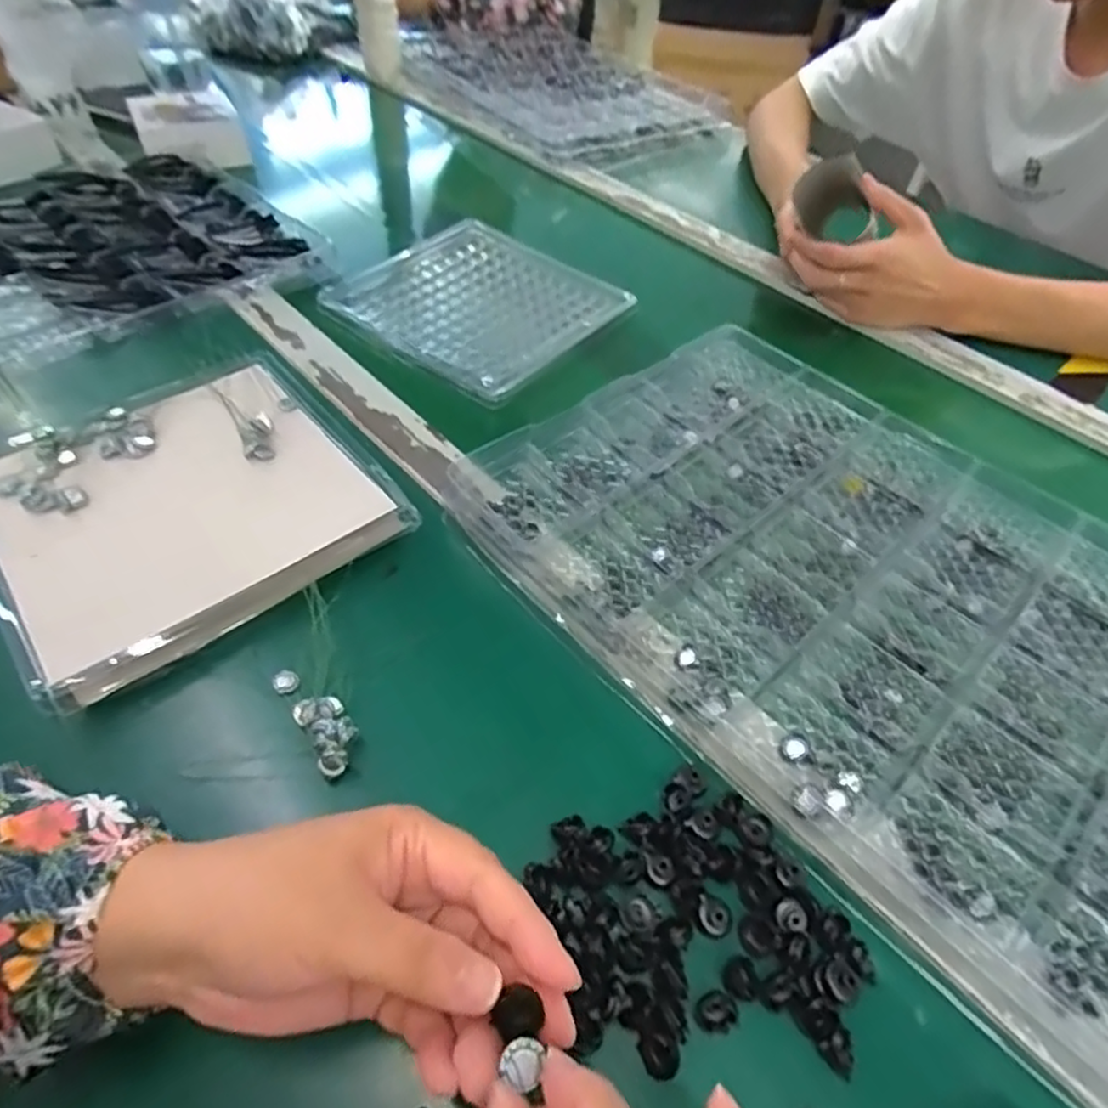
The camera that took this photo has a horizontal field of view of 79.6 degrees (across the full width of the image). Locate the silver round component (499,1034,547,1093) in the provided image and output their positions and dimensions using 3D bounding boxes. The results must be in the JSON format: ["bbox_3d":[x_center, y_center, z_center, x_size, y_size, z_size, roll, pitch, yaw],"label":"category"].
[{"bbox_3d":[-0.009,0.138,0.181,0.011,0.004,0.011,2,49,-2],"label":"silver round component"}]

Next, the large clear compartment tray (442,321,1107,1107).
[{"bbox_3d":[0.186,0.019,0.395,0.301,0.031,0.442,-34,59,-29],"label":"large clear compartment tray"}]

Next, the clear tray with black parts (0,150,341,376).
[{"bbox_3d":[-0.460,-0.260,0.586,0.325,0.025,0.436,38,57,26],"label":"clear tray with black parts"}]

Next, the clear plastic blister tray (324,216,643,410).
[{"bbox_3d":[-0.072,-0.235,0.614,0.226,0.016,0.212,32,54,22],"label":"clear plastic blister tray"}]

